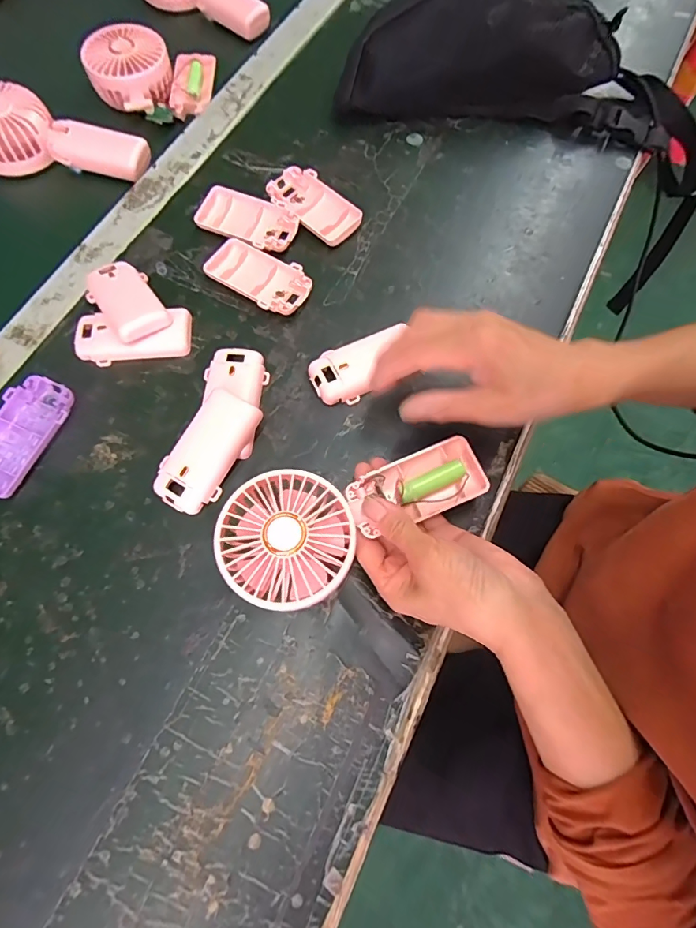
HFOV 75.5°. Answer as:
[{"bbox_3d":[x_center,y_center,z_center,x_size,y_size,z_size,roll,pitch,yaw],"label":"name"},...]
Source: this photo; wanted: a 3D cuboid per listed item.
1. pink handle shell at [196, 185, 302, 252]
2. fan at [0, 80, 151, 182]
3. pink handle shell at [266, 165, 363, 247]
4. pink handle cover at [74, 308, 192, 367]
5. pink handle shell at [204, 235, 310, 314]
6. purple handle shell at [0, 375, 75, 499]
[{"bbox_3d":[-0.095,-0.230,0.424,0.097,0.012,0.049,25,73,7],"label":"pink handle shell"},{"bbox_3d":[-0.294,-0.327,0.448,0.171,0.038,0.078,14,72,4],"label":"fan"},{"bbox_3d":[-0.033,-0.247,0.430,0.046,0.016,0.095,-43,77,-14],"label":"pink handle shell"},{"bbox_3d":[-0.182,-0.110,0.382,0.094,0.018,0.043,-5,71,-3],"label":"pink handle cover"},{"bbox_3d":[-0.079,-0.165,0.401,0.095,0.015,0.049,30,73,9],"label":"pink handle shell"},{"bbox_3d":[-0.255,-0.022,0.352,0.049,0.015,0.095,21,72,6],"label":"purple handle shell"}]

